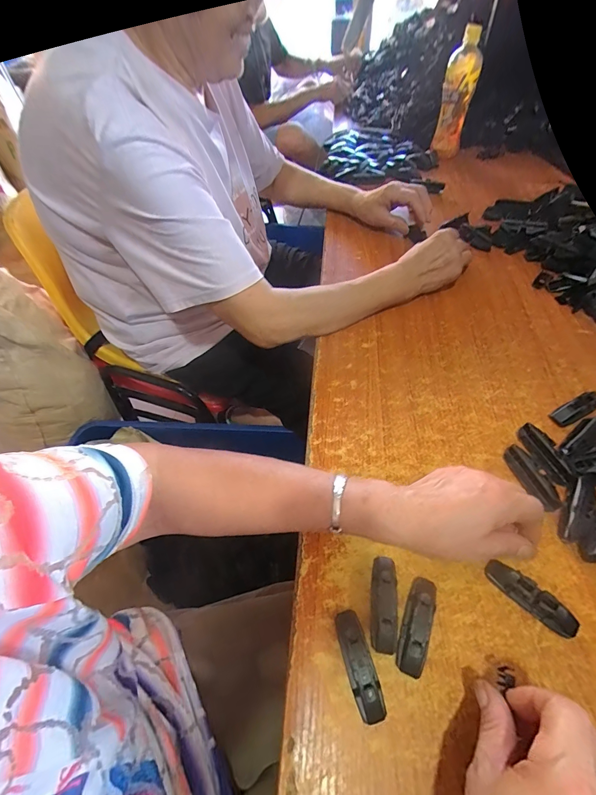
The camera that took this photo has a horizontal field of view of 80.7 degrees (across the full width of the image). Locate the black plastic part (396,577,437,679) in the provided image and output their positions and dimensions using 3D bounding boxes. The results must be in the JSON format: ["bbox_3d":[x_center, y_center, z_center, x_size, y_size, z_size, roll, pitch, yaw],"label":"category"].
[{"bbox_3d":[0.101,0.191,0.297,0.020,0.019,0.073,20,57,17],"label":"black plastic part"}]

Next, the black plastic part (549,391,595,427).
[{"bbox_3d":[0.327,0.013,0.409,0.059,0.020,0.023,-23,56,-13],"label":"black plastic part"}]

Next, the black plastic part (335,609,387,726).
[{"bbox_3d":[0.049,0.214,0.282,0.021,0.020,0.072,-15,54,-8],"label":"black plastic part"}]

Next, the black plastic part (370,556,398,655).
[{"bbox_3d":[0.075,0.179,0.307,0.022,0.021,0.072,6,54,8],"label":"black plastic part"}]

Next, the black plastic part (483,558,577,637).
[{"bbox_3d":[0.200,0.172,0.302,0.073,0.019,0.020,36,63,26],"label":"black plastic part"}]

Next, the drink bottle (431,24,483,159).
[{"bbox_3d":[0.348,-0.658,0.773,0.067,0.206,0.078,13,56,13],"label":"drink bottle"}]

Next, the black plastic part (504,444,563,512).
[{"bbox_3d":[0.243,0.083,0.366,0.018,0.019,0.071,-13,54,-7],"label":"black plastic part"}]

